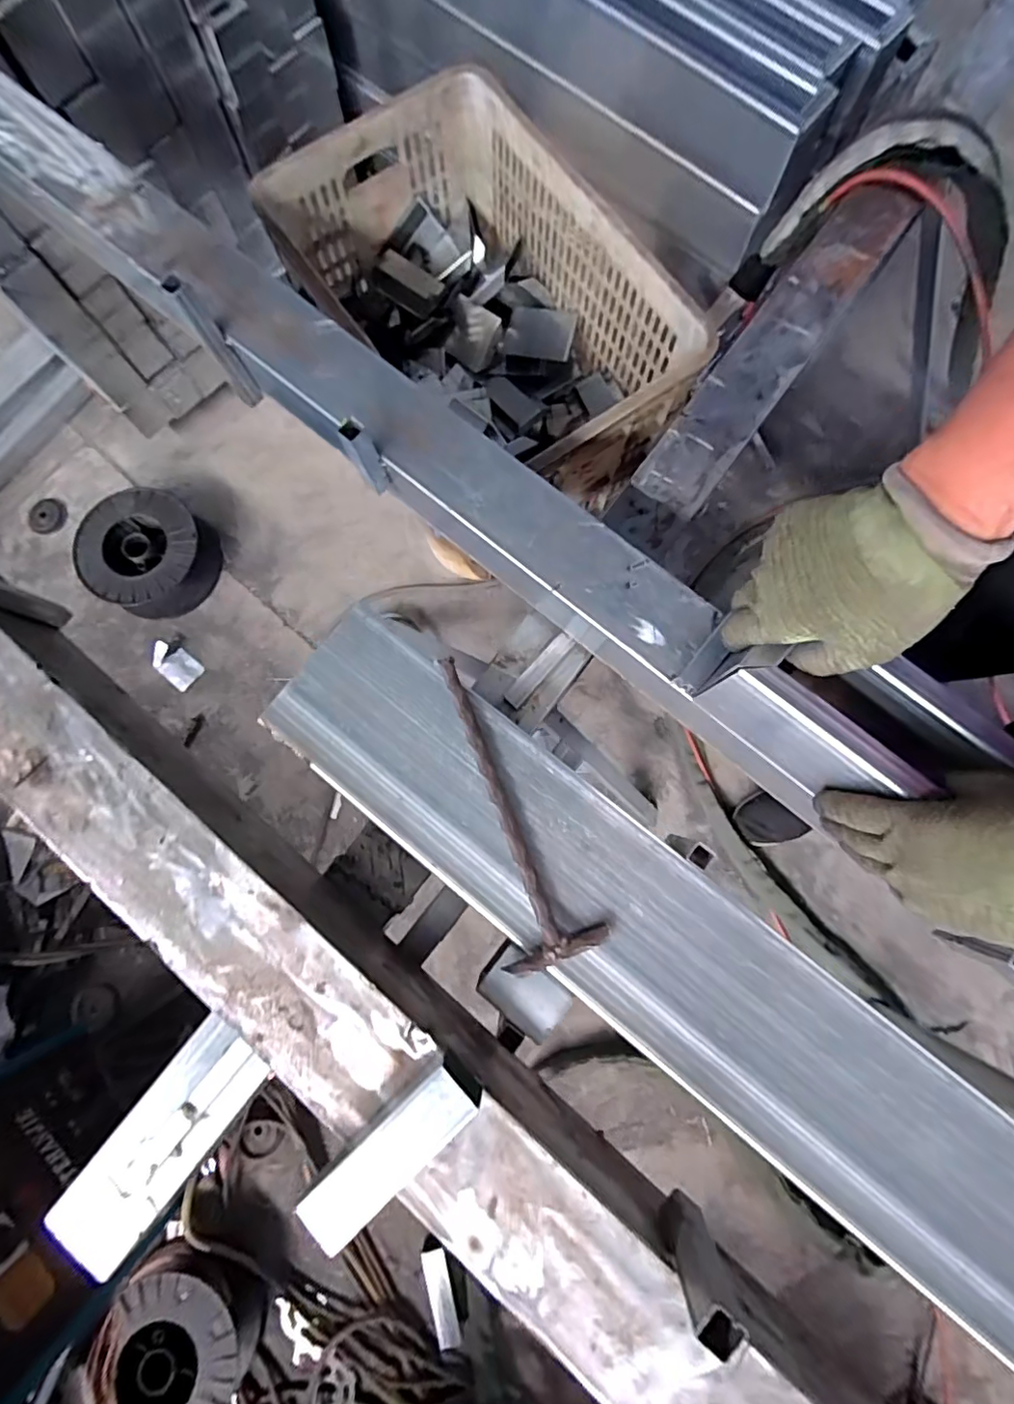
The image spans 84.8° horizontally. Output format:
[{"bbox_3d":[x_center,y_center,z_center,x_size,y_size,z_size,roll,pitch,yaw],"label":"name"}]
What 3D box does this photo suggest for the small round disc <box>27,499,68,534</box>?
[{"bbox_3d":[-1.086,-0.438,1.310,0.088,0.011,0.078,-35,82,-6],"label":"small round disc"}]

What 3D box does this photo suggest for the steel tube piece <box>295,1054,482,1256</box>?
[{"bbox_3d":[-0.080,0.317,0.396,0.133,0.039,0.044,-42,82,-6],"label":"steel tube piece"}]

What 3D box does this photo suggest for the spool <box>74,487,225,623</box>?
[{"bbox_3d":[-0.786,-0.328,1.223,0.248,0.107,0.256,0,80,0],"label":"spool"}]

